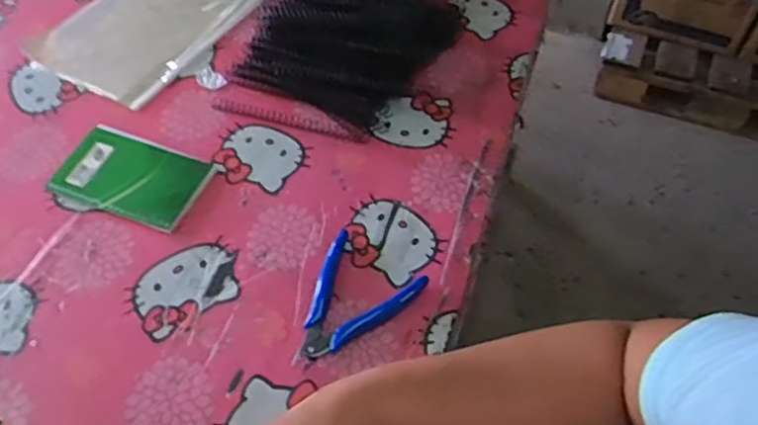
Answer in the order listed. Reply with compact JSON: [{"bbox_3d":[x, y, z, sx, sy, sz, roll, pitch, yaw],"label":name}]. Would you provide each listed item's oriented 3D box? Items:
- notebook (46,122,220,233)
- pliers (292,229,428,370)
[{"bbox_3d":[-0.227,-0.035,0.596,0.133,0.006,0.081,19,57,12],"label":"notebook"},{"bbox_3d":[-0.024,0.077,0.516,0.084,0.007,0.114,25,58,16],"label":"pliers"}]

